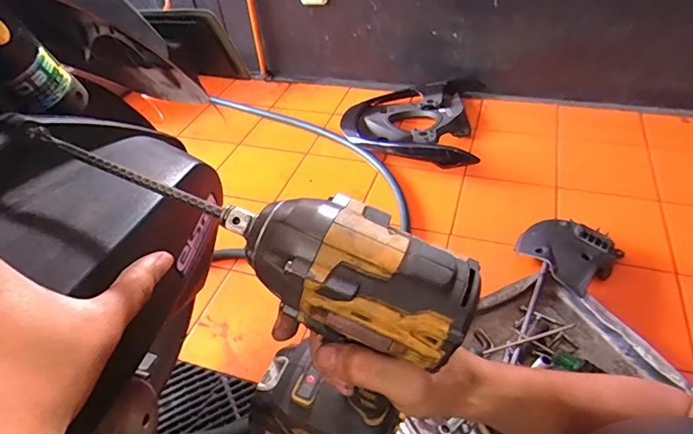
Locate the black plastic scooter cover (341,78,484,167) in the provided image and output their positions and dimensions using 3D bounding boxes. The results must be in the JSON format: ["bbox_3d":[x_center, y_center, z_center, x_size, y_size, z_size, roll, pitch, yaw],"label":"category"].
[{"bbox_3d":[0.190,-0.280,1.236,0.368,0.080,0.411,11,46,18],"label":"black plastic scooter cover"}]

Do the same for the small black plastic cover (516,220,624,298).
[{"bbox_3d":[0.400,0.070,0.832,0.137,0.069,0.153,-28,47,-22],"label":"small black plastic cover"}]

